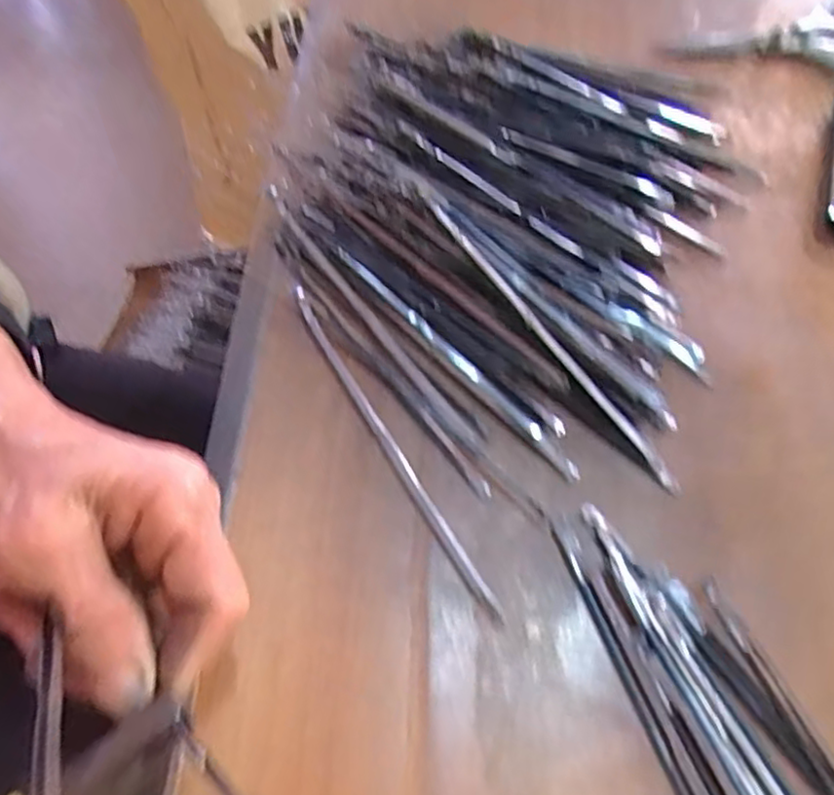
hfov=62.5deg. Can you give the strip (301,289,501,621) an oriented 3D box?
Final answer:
[{"bbox_3d":[-0.015,0.018,0.311,0.007,0.004,0.186,-26,64,-16],"label":"strip"}]

